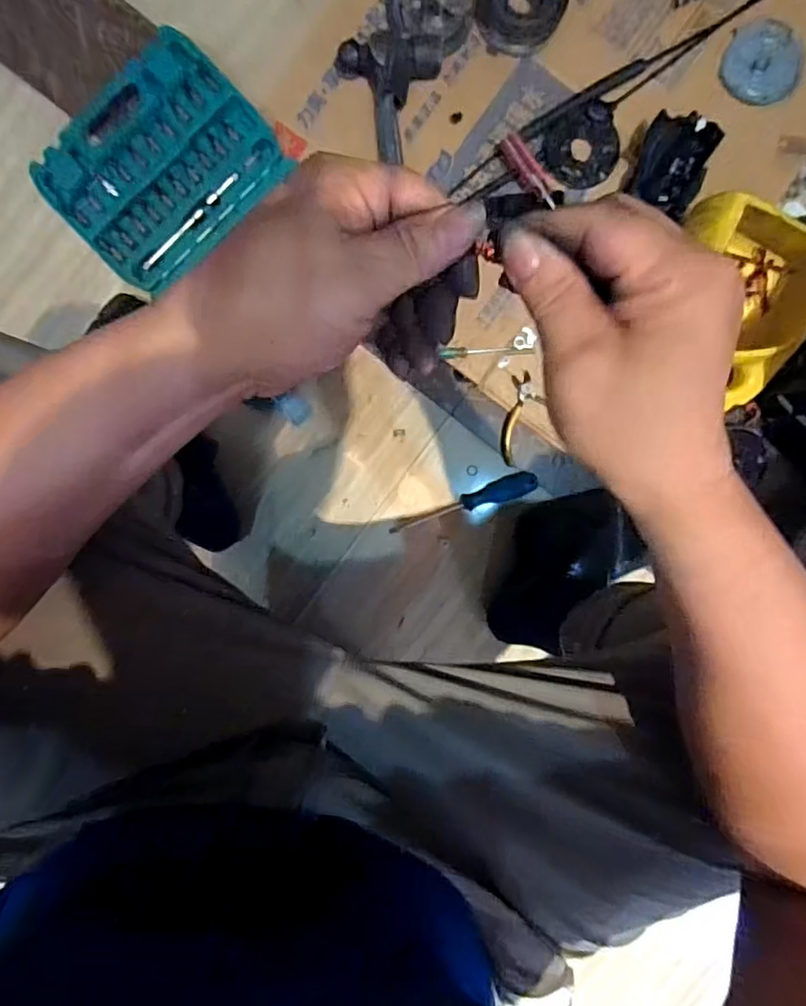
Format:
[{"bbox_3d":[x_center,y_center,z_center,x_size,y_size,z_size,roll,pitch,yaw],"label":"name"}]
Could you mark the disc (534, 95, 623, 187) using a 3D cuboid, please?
[{"bbox_3d":[0.223,-0.444,0.702,0.109,0.015,0.092,-29,90,-1],"label":"disc"}]

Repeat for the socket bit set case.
[{"bbox_3d":[-0.301,-0.415,0.692,0.250,0.030,0.231,-43,90,-1],"label":"socket bit set case"}]

